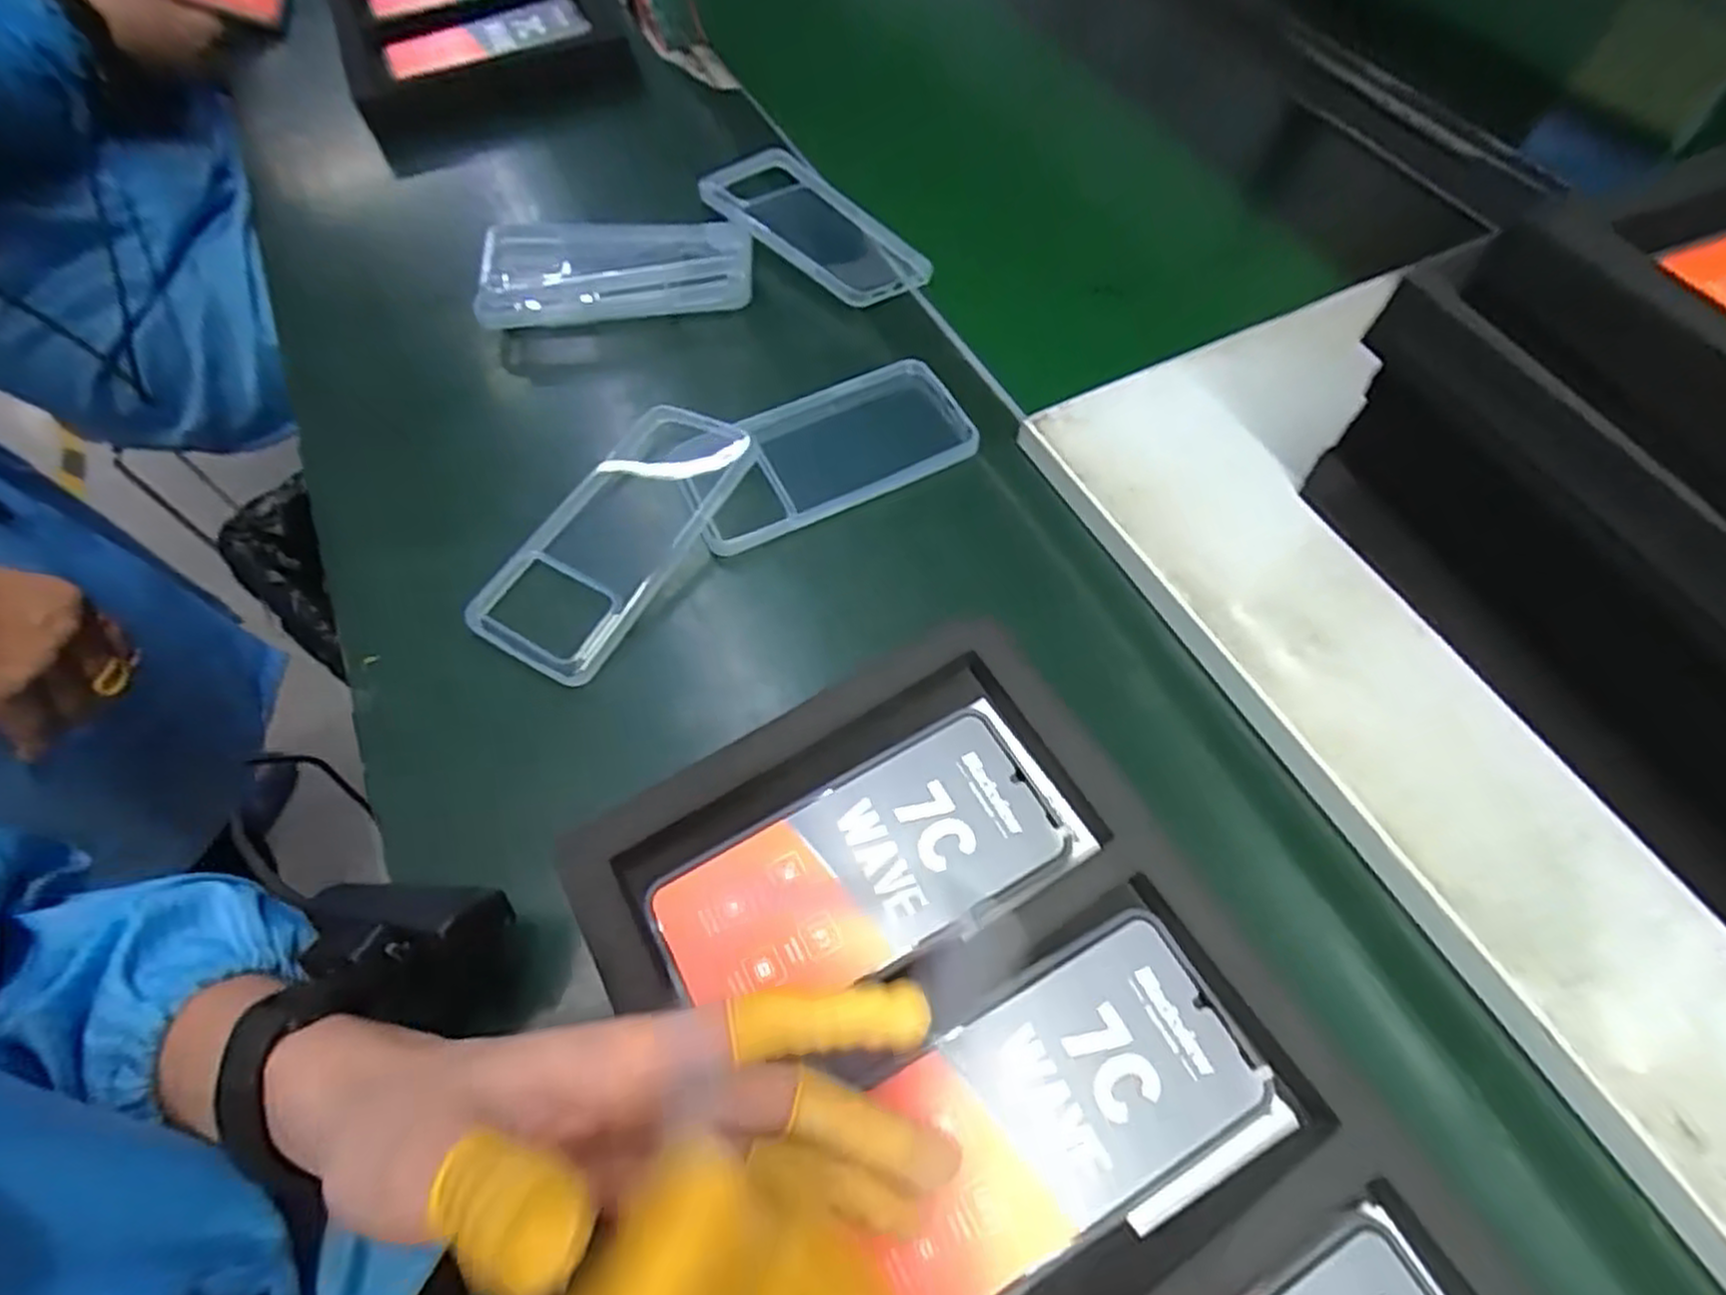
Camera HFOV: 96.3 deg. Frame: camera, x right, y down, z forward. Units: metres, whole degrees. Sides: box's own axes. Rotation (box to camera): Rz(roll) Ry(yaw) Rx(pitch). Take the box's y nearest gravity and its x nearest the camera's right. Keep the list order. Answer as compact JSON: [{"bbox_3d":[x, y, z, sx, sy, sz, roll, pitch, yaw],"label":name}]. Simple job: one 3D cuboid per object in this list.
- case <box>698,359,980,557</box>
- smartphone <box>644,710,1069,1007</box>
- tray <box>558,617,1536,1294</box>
[{"bbox_3d":[-0.018,-0.115,0.445,0.171,0.012,0.082,-25,63,-14],"label":"case"},{"bbox_3d":[-0.001,0.091,0.316,0.161,0.008,0.074,-26,63,-14],"label":"smartphone"},{"bbox_3d":[0.092,0.210,0.242,0.223,0.029,0.475,-30,67,-14],"label":"tray"}]

